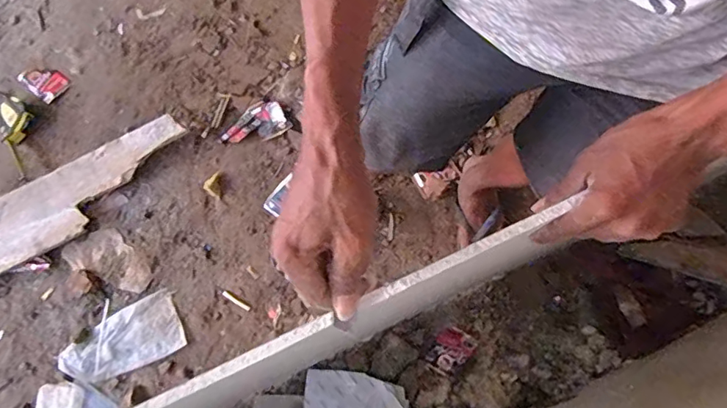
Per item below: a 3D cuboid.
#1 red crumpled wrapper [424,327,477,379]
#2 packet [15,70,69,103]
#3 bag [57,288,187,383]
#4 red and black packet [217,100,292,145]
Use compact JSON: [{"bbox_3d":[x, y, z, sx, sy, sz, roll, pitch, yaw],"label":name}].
[{"bbox_3d":[0.189,0.322,1.157,0.076,0.014,0.102,36,78,8],"label":"red crumpled wrapper"},{"bbox_3d":[-0.809,-0.310,1.338,0.103,0.023,0.080,32,78,7],"label":"packet"},{"bbox_3d":[-0.540,0.298,1.180,0.258,0.024,0.146,-20,77,-6],"label":"bag"},{"bbox_3d":[-0.280,-0.196,1.327,0.170,0.015,0.104,-29,78,-7],"label":"red and black packet"}]

